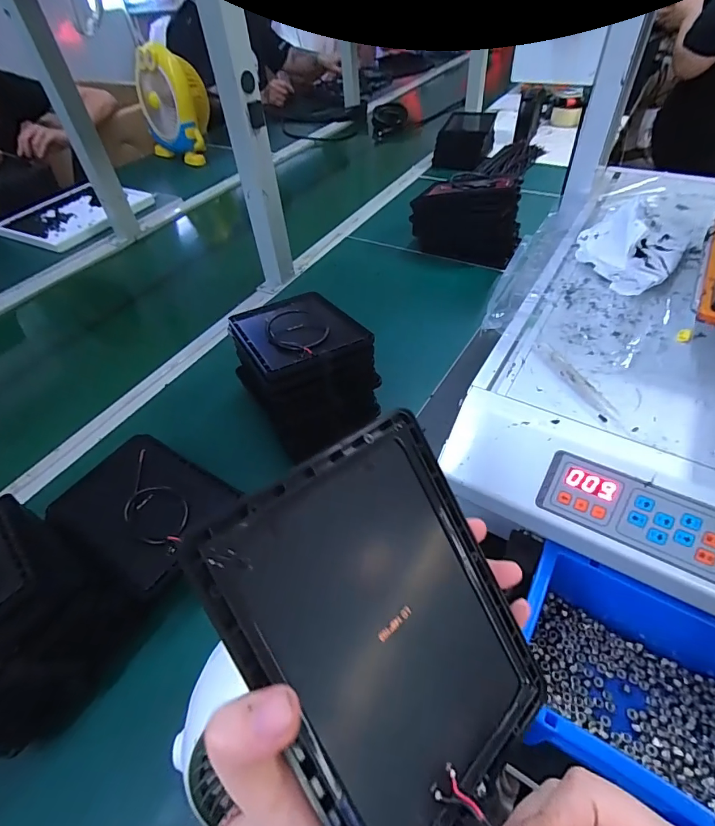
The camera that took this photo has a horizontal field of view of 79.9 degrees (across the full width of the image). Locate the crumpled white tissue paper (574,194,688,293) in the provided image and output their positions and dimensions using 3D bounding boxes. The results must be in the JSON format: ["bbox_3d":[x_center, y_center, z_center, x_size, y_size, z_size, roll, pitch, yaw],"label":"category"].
[{"bbox_3d":[0.274,-0.170,0.425,0.090,0.044,0.121,29,56,28],"label":"crumpled white tissue paper"}]

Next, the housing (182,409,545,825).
[{"bbox_3d":[0.016,0.090,0.180,0.114,0.008,0.156,-29,95,-35],"label":"housing"}]

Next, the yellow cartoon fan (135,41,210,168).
[{"bbox_3d":[-0.539,-0.897,1.250,0.238,0.258,0.126,29,56,28],"label":"yellow cartoon fan"}]

